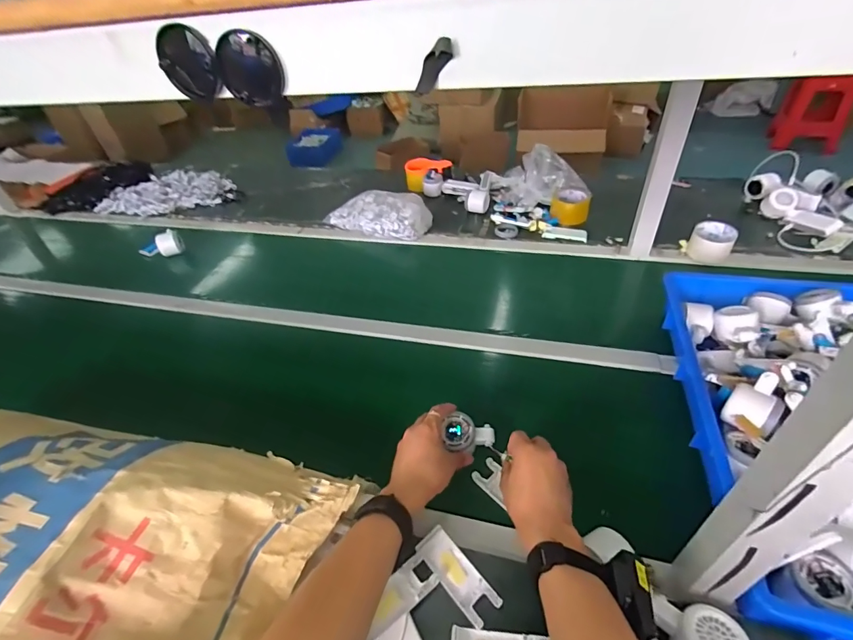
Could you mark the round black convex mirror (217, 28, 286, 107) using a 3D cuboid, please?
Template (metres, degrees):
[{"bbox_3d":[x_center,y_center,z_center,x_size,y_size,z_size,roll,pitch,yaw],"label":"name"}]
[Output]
[{"bbox_3d":[-0.097,-0.140,0.235,0.037,0.036,0.012,-17,44,37],"label":"round black convex mirror"}]

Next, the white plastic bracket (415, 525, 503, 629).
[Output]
[{"bbox_3d":[0.035,0.287,0.474,0.039,0.013,0.102,-31,47,-26],"label":"white plastic bracket"}]

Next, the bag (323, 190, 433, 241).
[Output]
[{"bbox_3d":[-0.128,-0.282,1.131,0.305,0.084,0.154,17,46,25],"label":"bag"}]

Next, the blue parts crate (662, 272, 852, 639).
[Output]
[{"bbox_3d":[0.543,0.116,0.544,0.363,0.100,0.539,7,43,15],"label":"blue parts crate"}]

